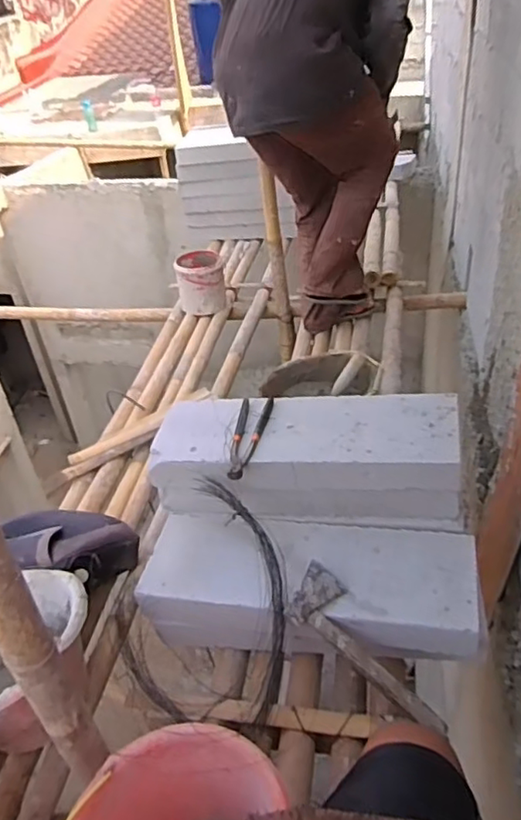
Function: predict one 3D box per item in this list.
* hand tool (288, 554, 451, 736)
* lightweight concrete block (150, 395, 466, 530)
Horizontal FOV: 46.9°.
[{"bbox_3d":[0.176,0.402,0.996,0.321,0.025,0.109,45,56,13],"label":"hand tool"},{"bbox_3d":[0.082,0.099,1.235,0.612,0.183,0.219,1,37,11],"label":"lightweight concrete block"}]

